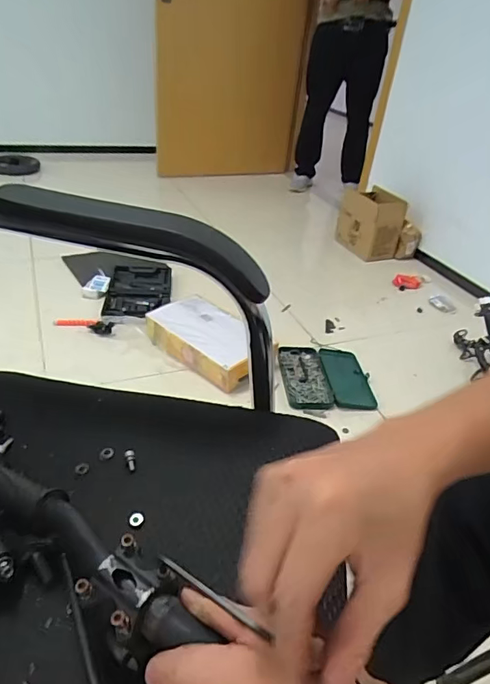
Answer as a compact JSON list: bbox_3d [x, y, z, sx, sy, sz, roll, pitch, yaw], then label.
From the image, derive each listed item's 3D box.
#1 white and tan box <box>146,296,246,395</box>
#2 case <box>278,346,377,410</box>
[{"bbox_3d":[-0.106,-0.007,1.338,0.353,0.087,0.206,29,41,28],"label":"white and tan box"},{"bbox_3d":[0.226,0.089,1.320,0.247,0.023,0.268,1,35,-8],"label":"case"}]

